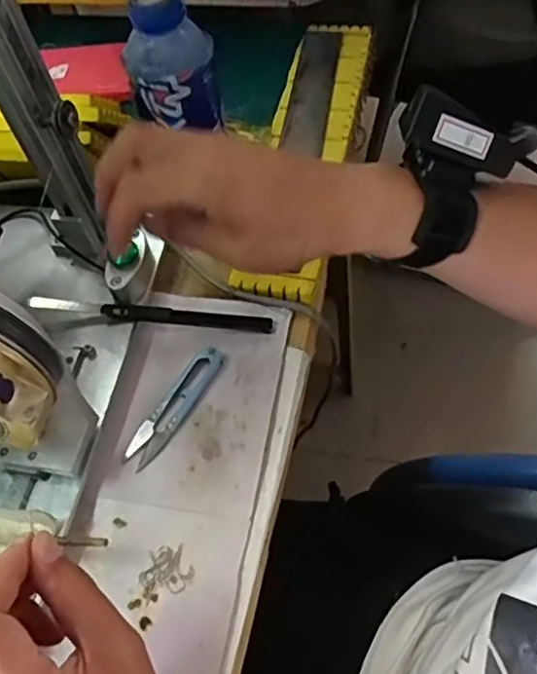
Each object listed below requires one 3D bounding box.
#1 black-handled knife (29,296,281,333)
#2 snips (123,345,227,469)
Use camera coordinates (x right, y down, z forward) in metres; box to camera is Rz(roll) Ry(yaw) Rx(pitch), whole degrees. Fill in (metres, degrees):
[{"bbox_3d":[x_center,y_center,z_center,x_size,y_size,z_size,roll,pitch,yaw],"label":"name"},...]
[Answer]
[{"bbox_3d":[-0.088,-0.016,0.477,0.181,0.013,0.015,4,60,2],"label":"black-handled knife"},{"bbox_3d":[-0.067,0.048,0.451,0.022,0.008,0.101,25,63,21],"label":"snips"}]

